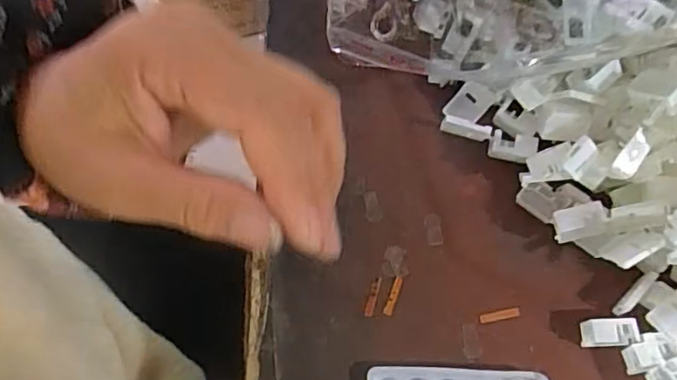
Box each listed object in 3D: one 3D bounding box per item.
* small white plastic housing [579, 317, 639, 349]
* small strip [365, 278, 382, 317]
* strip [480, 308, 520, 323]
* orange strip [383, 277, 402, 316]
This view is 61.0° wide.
[{"bbox_3d":[0.144,0.076,0.306,0.026,0.015,0.014,-3,74,-2],"label":"small white plastic housing"},{"bbox_3d":[0.019,0.059,0.315,0.005,0.004,0.022,15,75,5],"label":"small strip"},{"bbox_3d":[0.088,0.069,0.314,0.023,0.004,0.005,-11,75,-2],"label":"strip"},{"bbox_3d":[0.030,0.058,0.317,0.005,0.004,0.022,18,76,6],"label":"orange strip"}]

